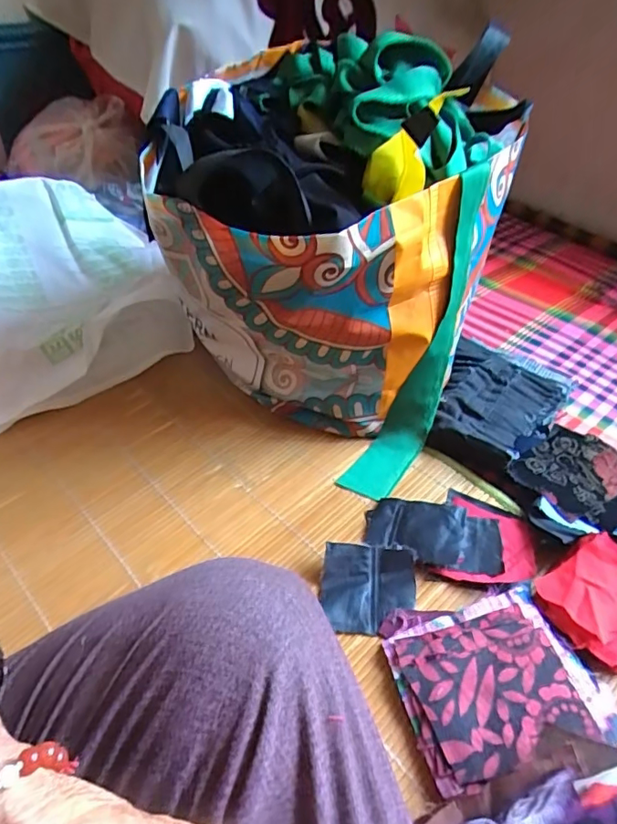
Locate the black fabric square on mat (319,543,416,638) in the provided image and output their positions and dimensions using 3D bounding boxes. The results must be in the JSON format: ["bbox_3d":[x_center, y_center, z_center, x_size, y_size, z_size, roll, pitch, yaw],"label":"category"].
[{"bbox_3d":[0.048,0.141,0.418,0.072,0.006,0.068,3,57,5],"label":"black fabric square on mat"}]

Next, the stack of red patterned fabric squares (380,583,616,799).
[{"bbox_3d":[0.129,0.185,0.366,0.128,0.028,0.112,-7,45,-10],"label":"stack of red patterned fabric squares"}]

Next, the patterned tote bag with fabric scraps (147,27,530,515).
[{"bbox_3d":[0.011,-0.144,0.519,0.290,0.306,0.272,18,44,16],"label":"patterned tote bag with fabric scraps"}]

